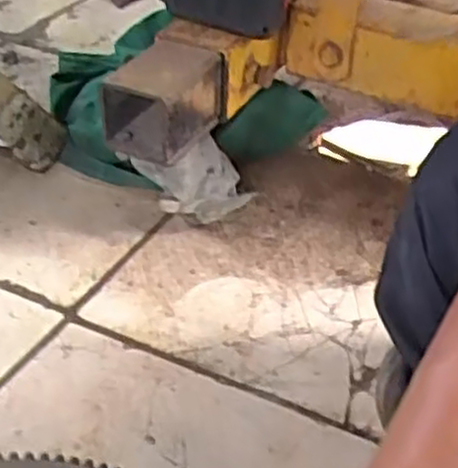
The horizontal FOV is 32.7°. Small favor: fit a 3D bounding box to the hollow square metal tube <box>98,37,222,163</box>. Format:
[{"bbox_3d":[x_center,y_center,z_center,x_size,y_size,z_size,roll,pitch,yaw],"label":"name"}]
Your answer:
[{"bbox_3d":[-0.054,-0.114,0.658,0.066,0.072,0.100,18,39,21],"label":"hollow square metal tube"}]

